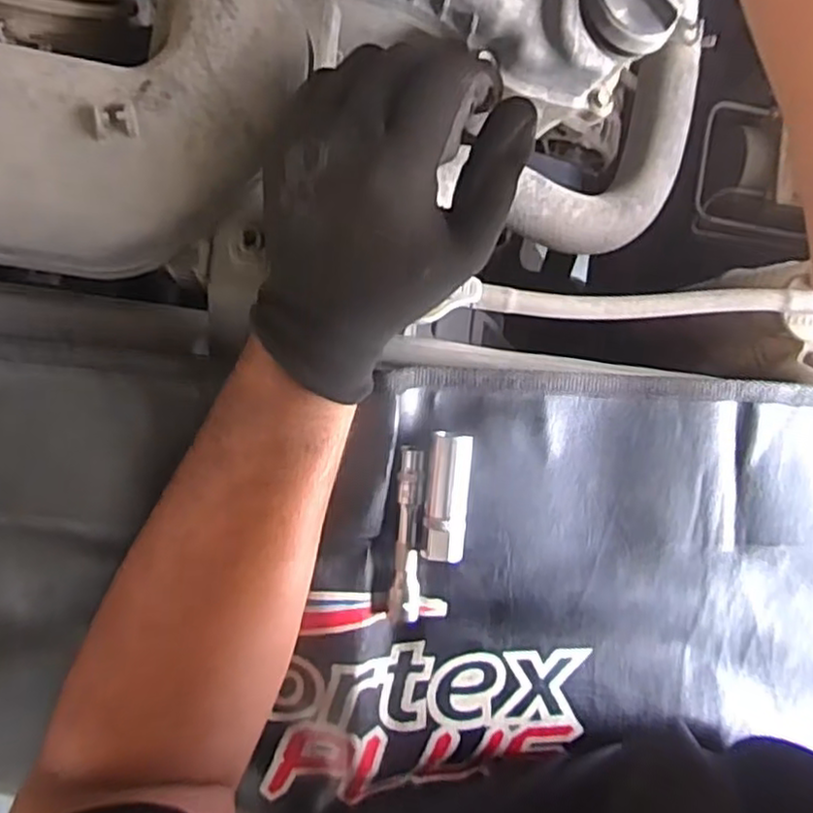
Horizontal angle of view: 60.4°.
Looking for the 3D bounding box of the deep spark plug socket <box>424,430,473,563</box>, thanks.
[{"bbox_3d":[0.021,0.048,0.372,0.020,0.015,0.066,5,92,-8],"label":"deep spark plug socket"}]

